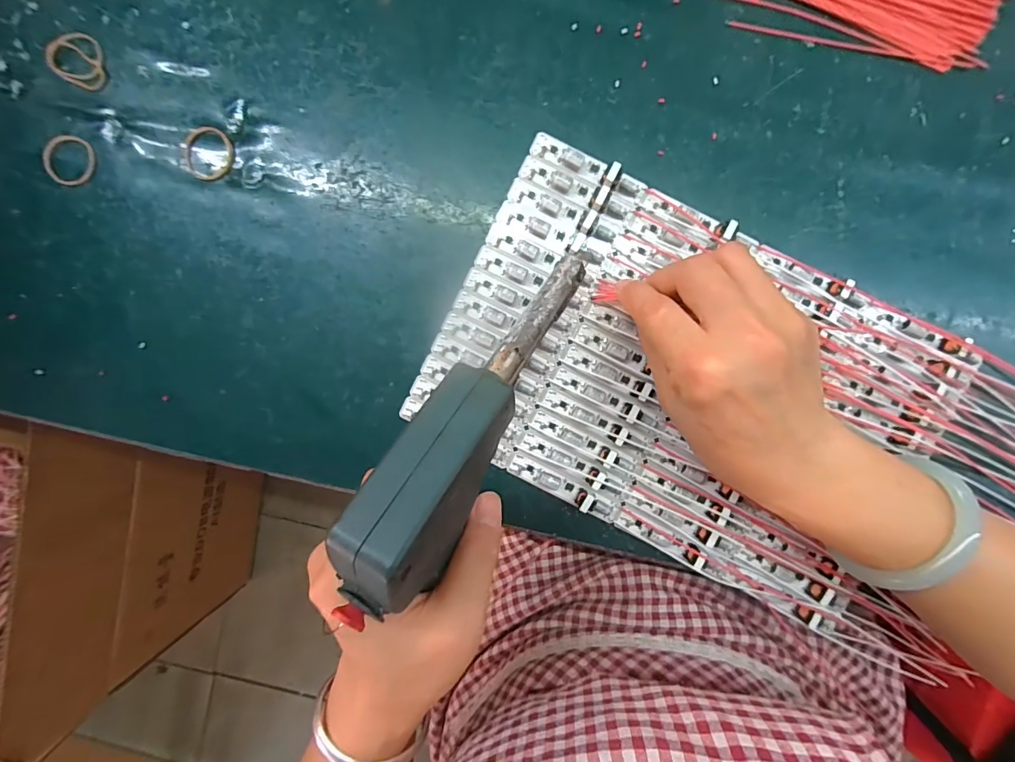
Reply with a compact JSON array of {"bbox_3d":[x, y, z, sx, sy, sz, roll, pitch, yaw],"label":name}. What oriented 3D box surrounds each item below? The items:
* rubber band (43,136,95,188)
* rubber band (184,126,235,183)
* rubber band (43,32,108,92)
[{"bbox_3d":[-0.276,-0.139,0.283,0.030,0.005,0.032,-3,92,2],"label":"rubber band"},{"bbox_3d":[-0.183,-0.139,0.275,0.030,0.004,0.032,-3,92,2],"label":"rubber band"},{"bbox_3d":[-0.266,-0.199,0.277,0.040,0.004,0.031,19,92,1],"label":"rubber band"}]

